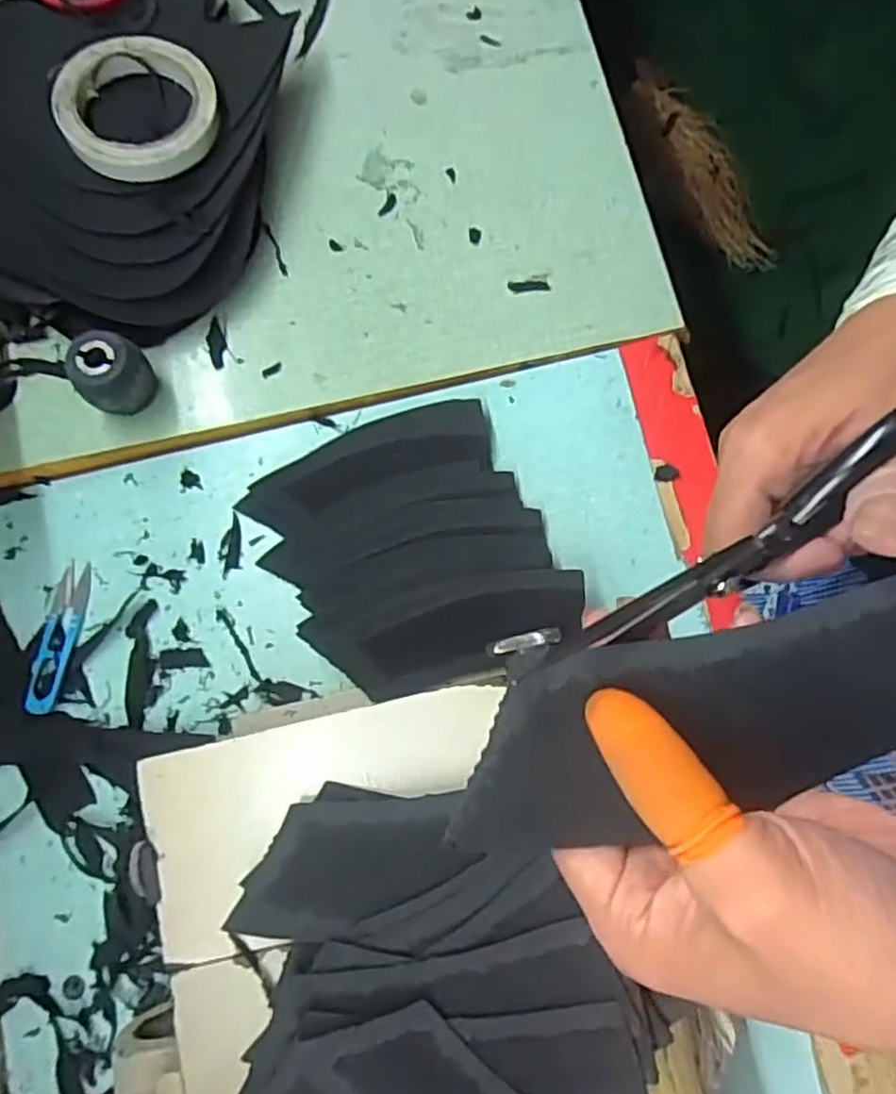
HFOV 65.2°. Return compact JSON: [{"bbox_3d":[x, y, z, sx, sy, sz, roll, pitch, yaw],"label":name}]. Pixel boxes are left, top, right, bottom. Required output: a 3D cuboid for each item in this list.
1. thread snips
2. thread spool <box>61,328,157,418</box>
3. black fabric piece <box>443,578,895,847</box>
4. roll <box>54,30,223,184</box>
[{"bbox_3d":[-0.267,0.061,0.478,0.025,0.010,0.101,11,80,2],"label":"thread snips"},{"bbox_3d":[-0.224,-0.115,0.469,0.046,0.051,0.045,0,80,0],"label":"thread spool"},{"bbox_3d":[0.078,0.051,0.206,0.156,0.009,0.054,-12,96,-9],"label":"black fabric piece"},{"bbox_3d":[-0.209,-0.299,0.473,0.102,0.024,0.108,0,80,0],"label":"roll"}]

